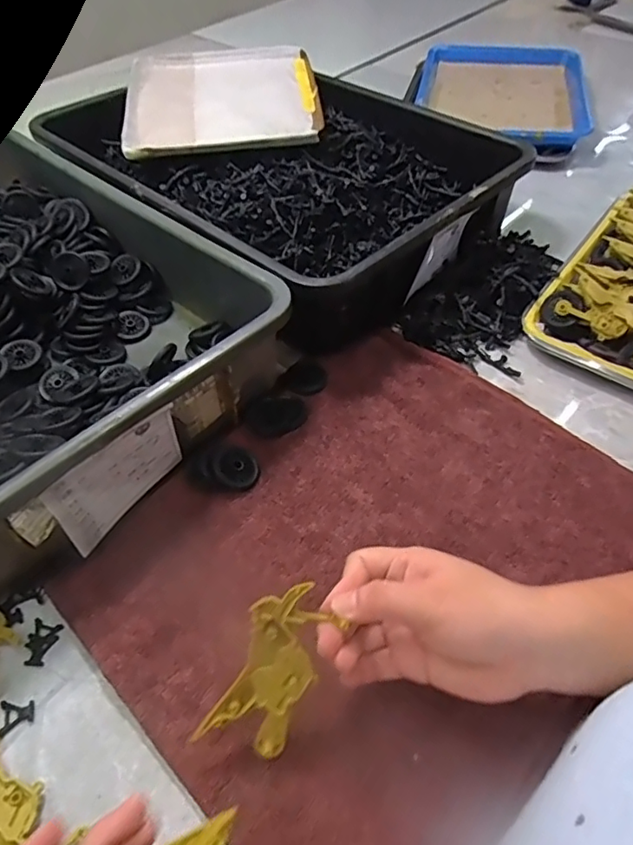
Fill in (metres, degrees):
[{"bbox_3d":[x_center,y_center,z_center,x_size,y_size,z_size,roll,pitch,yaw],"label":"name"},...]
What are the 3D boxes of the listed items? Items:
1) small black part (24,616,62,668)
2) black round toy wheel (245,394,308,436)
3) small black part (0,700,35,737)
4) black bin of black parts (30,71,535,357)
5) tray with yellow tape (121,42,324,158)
[{"bbox_3d":[-0.187,0.148,0.372,0.020,0.004,0.029,10,52,8],"label":"small black part"},{"bbox_3d":[-0.035,-0.009,0.483,0.053,0.014,0.040,-10,52,-8],"label":"black round toy wheel"},{"bbox_3d":[-0.187,0.182,0.345,0.020,0.004,0.020,-11,52,-9],"label":"small black part"},{"bbox_3d":[-0.067,-0.315,0.679,0.550,0.093,0.357,37,60,26],"label":"black bin of black parts"},{"bbox_3d":[-0.122,-0.432,0.725,0.240,0.032,0.276,-5,51,-4],"label":"tray with yellow tape"}]

